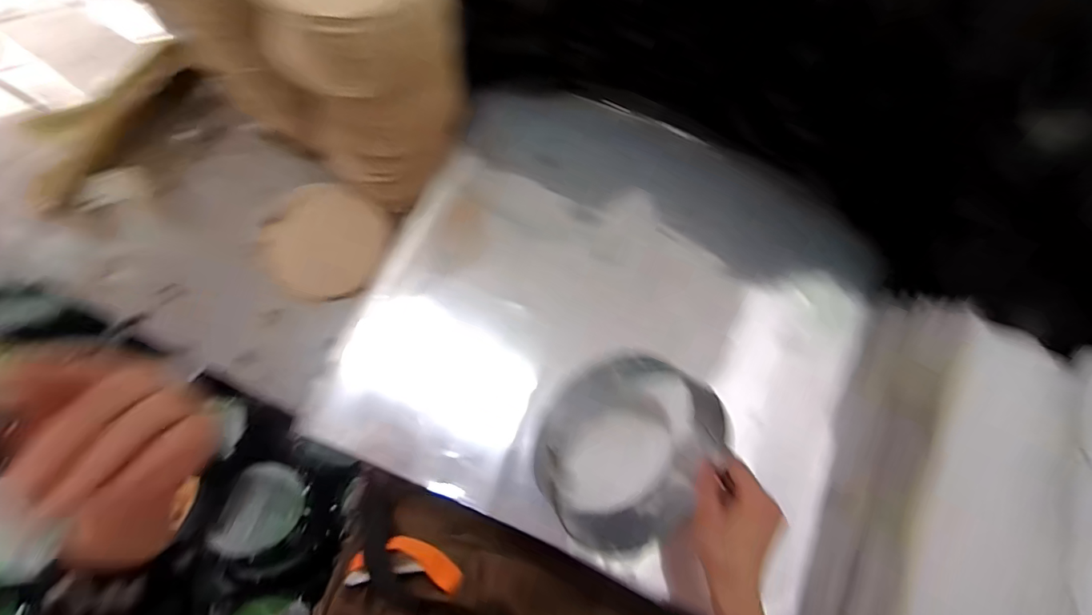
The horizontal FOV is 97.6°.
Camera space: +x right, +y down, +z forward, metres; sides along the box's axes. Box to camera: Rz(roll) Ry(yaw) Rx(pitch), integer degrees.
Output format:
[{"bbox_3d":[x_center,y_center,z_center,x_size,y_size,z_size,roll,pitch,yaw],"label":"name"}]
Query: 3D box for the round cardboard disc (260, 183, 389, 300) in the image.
[{"bbox_3d":[-0.271,-0.082,0.587,0.143,0.011,0.147,45,93,7],"label":"round cardboard disc"}]

